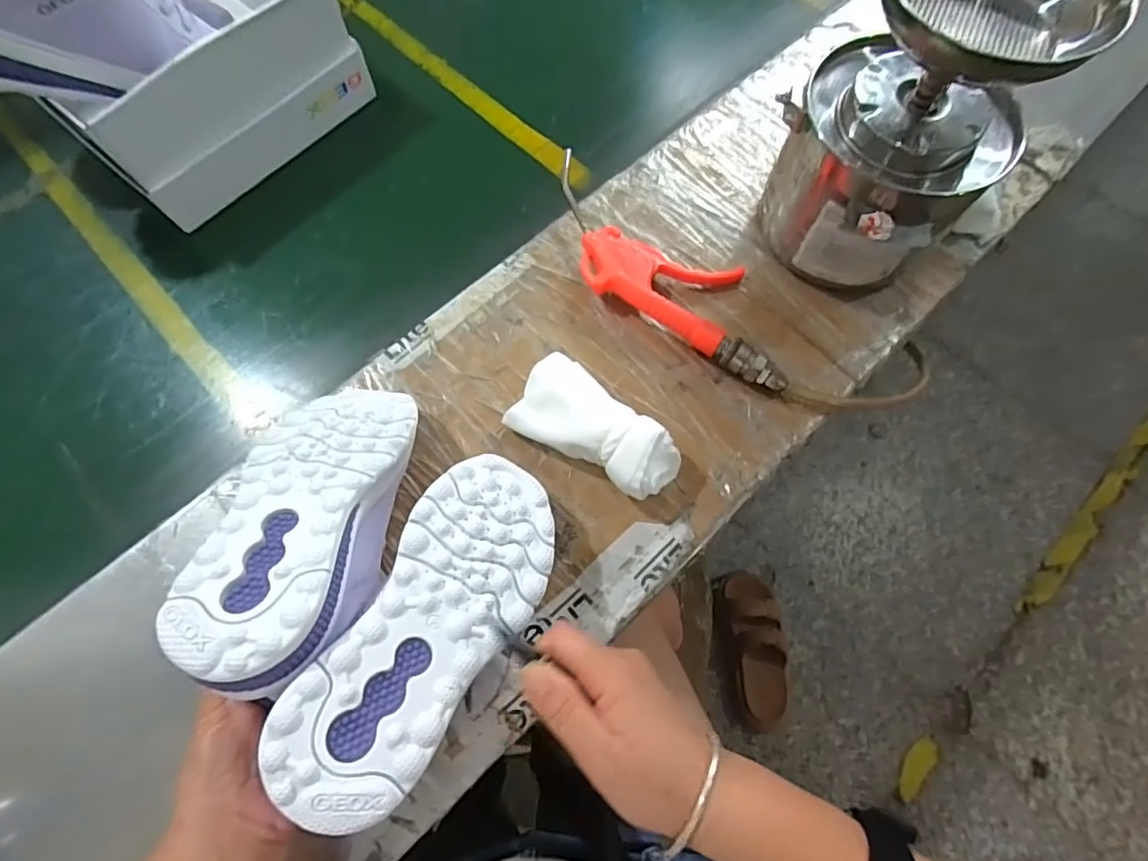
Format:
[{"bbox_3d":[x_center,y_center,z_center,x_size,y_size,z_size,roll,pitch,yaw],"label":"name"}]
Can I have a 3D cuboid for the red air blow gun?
[{"bbox_3d":[0.069,-0.123,0.441,0.231,0.030,0.091,30,74,11],"label":"red air blow gun"}]

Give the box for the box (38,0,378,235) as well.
[{"bbox_3d":[-0.388,-0.374,0.524,0.320,0.105,0.233,39,76,13],"label":"box"}]

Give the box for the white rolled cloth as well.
[{"bbox_3d":[0.017,-0.003,0.391,0.117,0.048,0.062,31,74,11],"label":"white rolled cloth"}]

